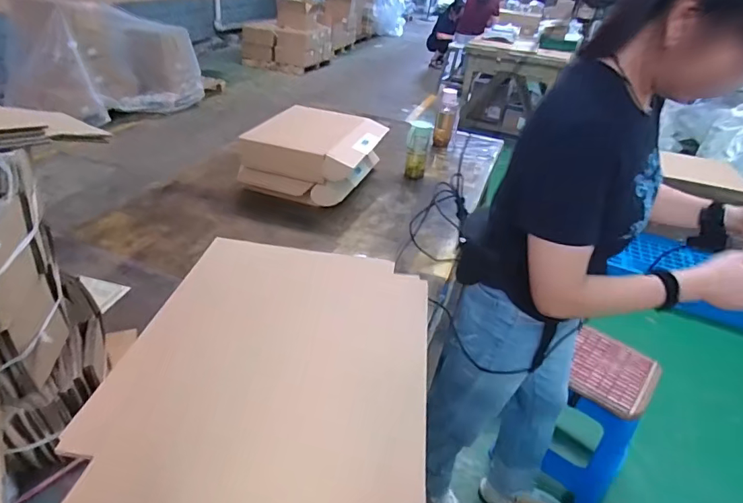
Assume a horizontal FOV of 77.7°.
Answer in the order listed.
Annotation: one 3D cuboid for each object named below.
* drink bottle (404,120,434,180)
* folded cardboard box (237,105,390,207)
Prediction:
[{"bbox_3d":[0.149,-0.319,1.491,0.070,0.202,0.062,10,33,6],"label":"drink bottle"},{"bbox_3d":[-0.152,-0.287,1.353,0.304,0.162,0.355,16,35,15],"label":"folded cardboard box"}]

